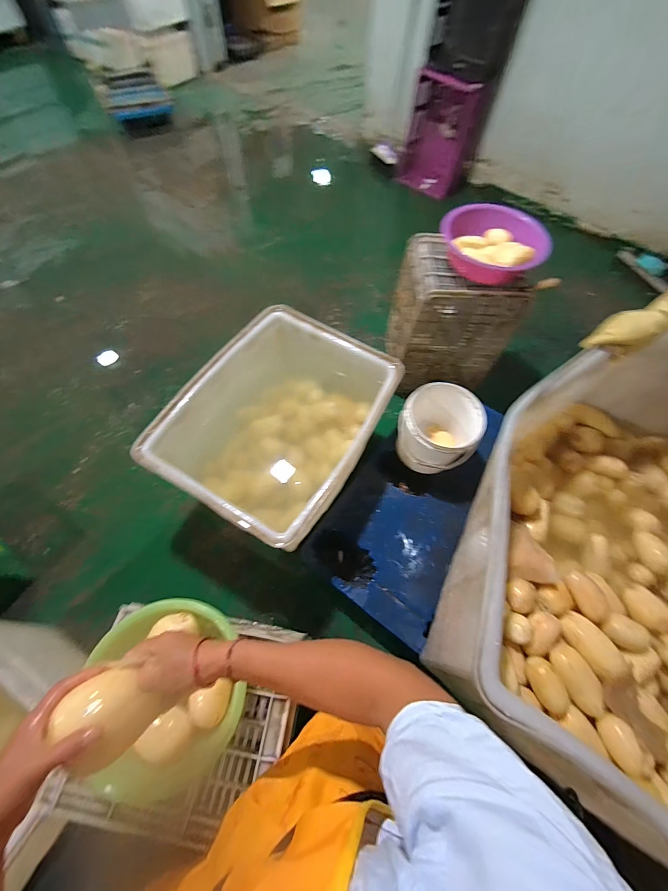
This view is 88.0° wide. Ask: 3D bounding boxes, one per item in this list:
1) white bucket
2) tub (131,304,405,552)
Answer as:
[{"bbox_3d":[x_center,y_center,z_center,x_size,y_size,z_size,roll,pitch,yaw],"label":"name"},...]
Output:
[{"bbox_3d":[0.394,-0.058,1.321,0.284,0.229,0.267,1,63,-2],"label":"white bucket"},{"bbox_3d":[-0.201,-0.055,1.313,0.626,0.375,0.779,29,66,12],"label":"tub"}]

